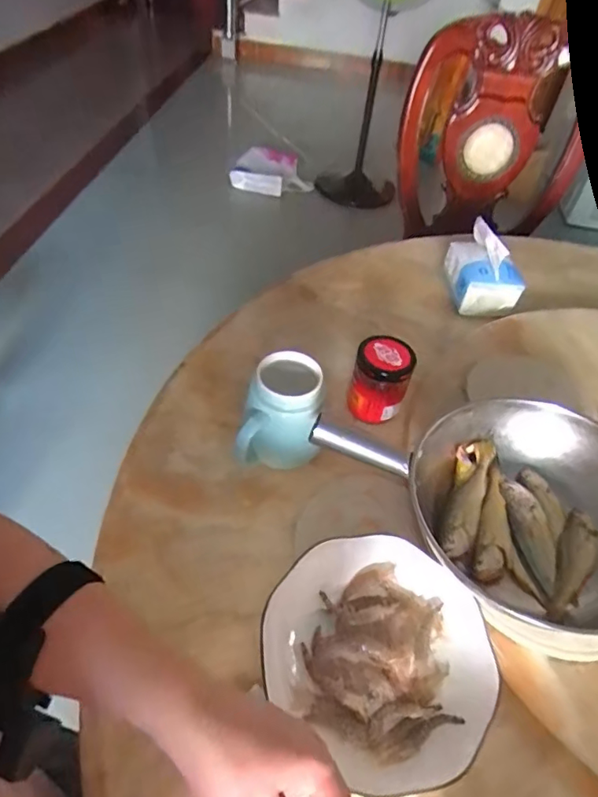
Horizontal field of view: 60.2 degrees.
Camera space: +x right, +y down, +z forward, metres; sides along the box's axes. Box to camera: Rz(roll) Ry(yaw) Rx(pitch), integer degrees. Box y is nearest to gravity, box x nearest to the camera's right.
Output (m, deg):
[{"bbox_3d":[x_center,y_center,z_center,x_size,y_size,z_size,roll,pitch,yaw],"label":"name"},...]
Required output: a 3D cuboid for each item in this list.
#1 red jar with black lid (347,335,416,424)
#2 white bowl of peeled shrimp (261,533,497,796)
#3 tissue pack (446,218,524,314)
[{"bbox_3d":[0.097,-0.020,0.616,0.065,0.092,0.072,14,48,6],"label":"red jar with black lid"},{"bbox_3d":[0.069,0.215,0.446,0.185,0.045,0.177,3,48,-4],"label":"white bowl of peeled shrimp"},{"bbox_3d":[0.288,-0.213,0.796,0.091,0.106,0.117,3,48,-4],"label":"tissue pack"}]

